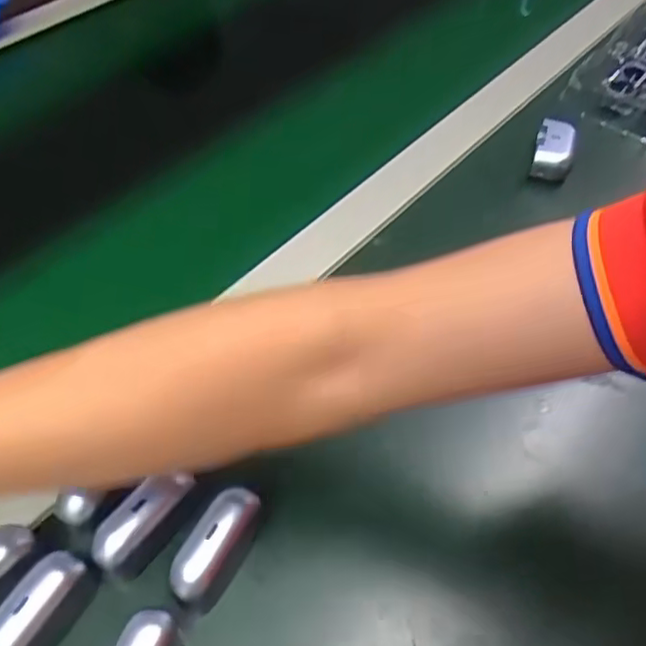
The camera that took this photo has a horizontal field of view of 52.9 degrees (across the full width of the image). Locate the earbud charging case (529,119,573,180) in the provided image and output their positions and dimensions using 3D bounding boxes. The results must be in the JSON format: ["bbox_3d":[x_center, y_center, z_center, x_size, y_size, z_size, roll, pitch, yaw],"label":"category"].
[{"bbox_3d":[0.185,-0.138,0.517,0.029,0.021,0.056,15,52,12],"label":"earbud charging case"}]

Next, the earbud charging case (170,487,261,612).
[{"bbox_3d":[-0.052,0.110,0.319,0.022,0.033,0.057,21,53,16],"label":"earbud charging case"}]

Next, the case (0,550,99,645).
[{"bbox_3d":[-0.129,0.134,0.295,0.025,0.028,0.057,24,54,18],"label":"case"}]

